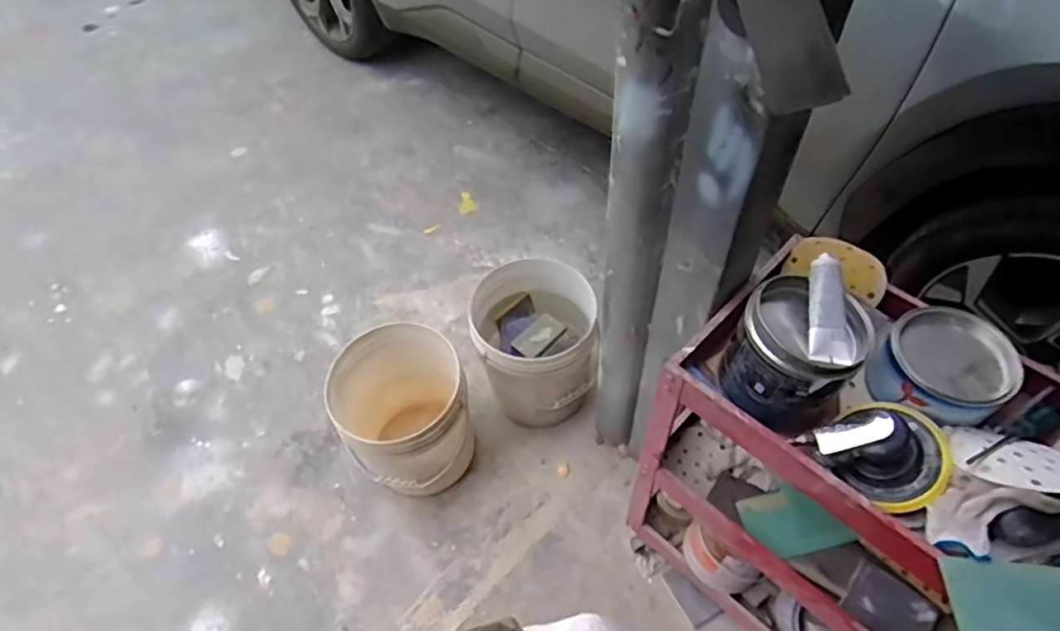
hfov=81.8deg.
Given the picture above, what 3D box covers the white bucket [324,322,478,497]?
[{"bbox_3d":[-0.279,0.246,1.439,0.280,0.332,0.304,-1,57,2],"label":"white bucket"}]

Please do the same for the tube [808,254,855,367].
[{"bbox_3d":[0.371,-0.008,0.760,0.048,0.031,0.135,2,75,5],"label":"tube"}]

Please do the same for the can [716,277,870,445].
[{"bbox_3d":[0.343,0.059,0.816,0.149,0.189,0.150,-2,54,3],"label":"can"}]

